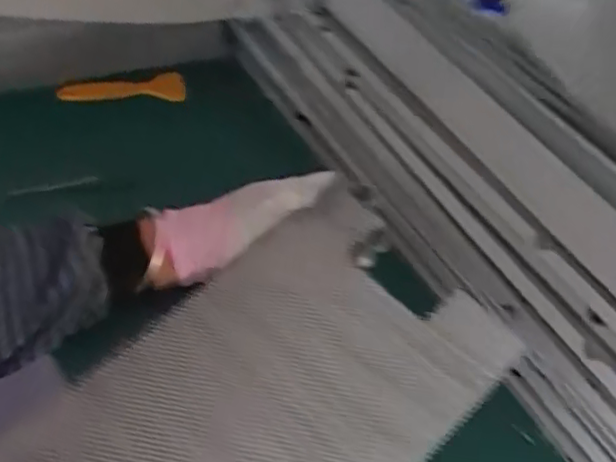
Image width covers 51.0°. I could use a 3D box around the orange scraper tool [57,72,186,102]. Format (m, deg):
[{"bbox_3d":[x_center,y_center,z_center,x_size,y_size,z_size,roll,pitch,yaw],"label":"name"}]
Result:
[{"bbox_3d":[-0.202,-0.153,0.705,0.131,0.020,0.031,-5,47,-13],"label":"orange scraper tool"}]

